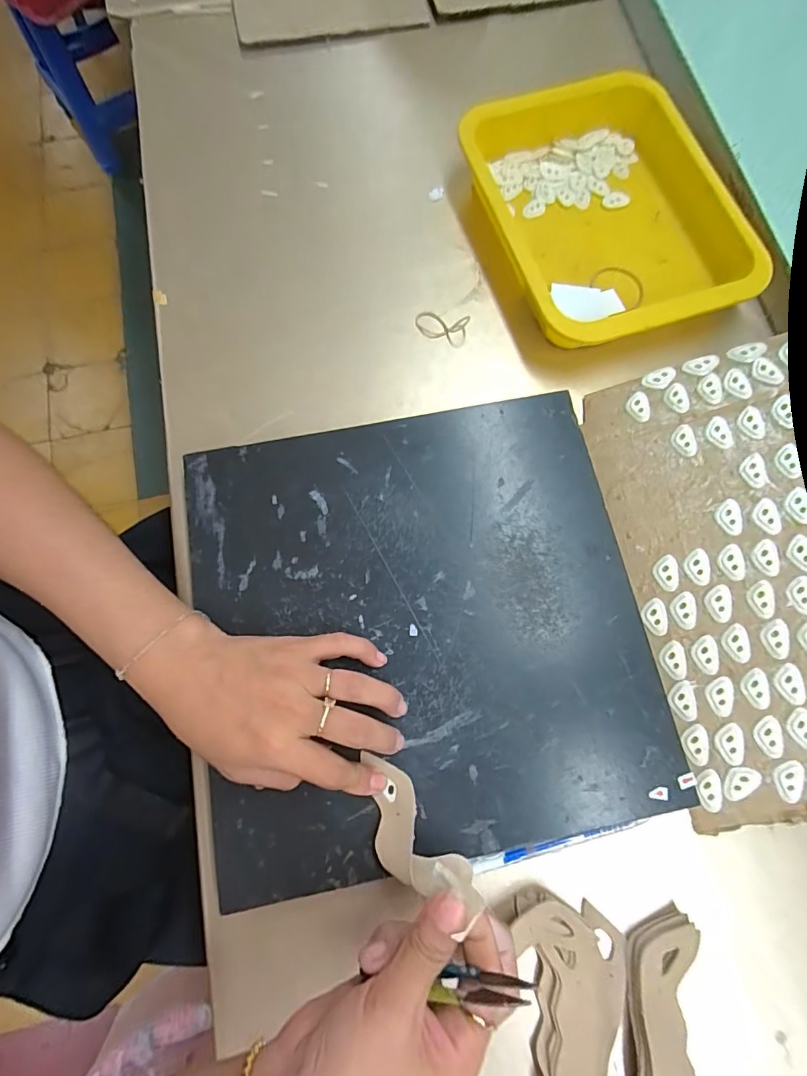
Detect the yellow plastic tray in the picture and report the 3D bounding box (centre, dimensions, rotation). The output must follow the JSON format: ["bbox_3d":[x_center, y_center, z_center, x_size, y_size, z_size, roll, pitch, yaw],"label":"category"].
[{"bbox_3d":[0.178,-0.289,0.420,0.207,0.045,0.257,-19,76,-5],"label":"yellow plastic tray"}]

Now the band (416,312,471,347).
[{"bbox_3d":[0.032,-0.184,0.404,0.048,0.012,0.024,24,77,6],"label":"band"}]

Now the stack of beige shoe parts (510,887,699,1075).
[{"bbox_3d":[0.119,0.288,0.281,0.106,0.017,0.123,4,75,1],"label":"stack of beige shoe parts"}]

